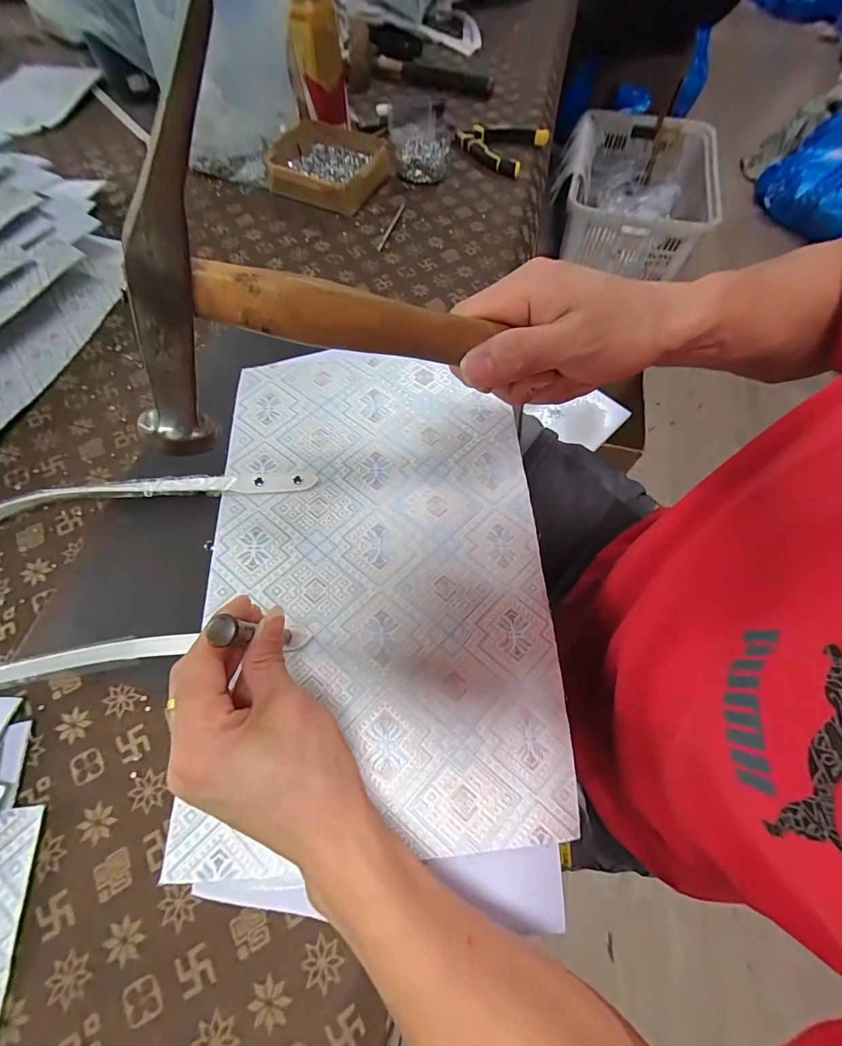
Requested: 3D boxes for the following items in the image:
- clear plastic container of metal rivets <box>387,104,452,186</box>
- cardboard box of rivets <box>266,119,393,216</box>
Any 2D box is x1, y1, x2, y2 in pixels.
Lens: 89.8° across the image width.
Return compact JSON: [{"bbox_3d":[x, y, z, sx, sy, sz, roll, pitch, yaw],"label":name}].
[{"bbox_3d":[-0.004,-0.568,0.626,0.082,0.033,0.191,-3,65,-2],"label":"clear plastic container of metal rivets"},{"bbox_3d":[-0.124,-0.479,0.571,0.149,0.055,0.118,17,65,7],"label":"cardboard box of rivets"}]

